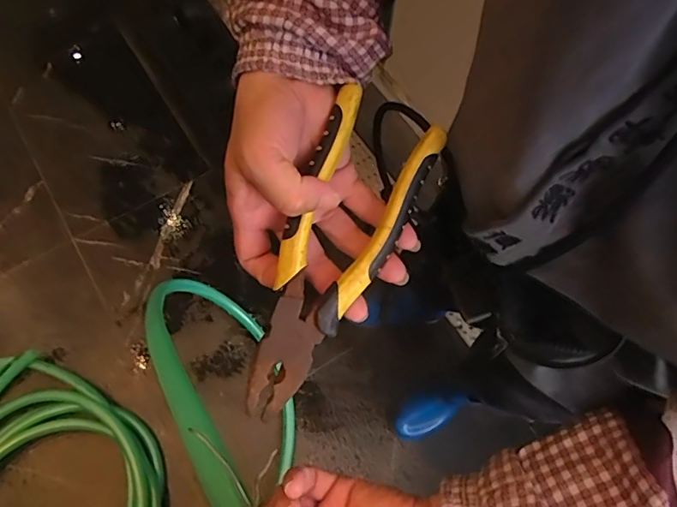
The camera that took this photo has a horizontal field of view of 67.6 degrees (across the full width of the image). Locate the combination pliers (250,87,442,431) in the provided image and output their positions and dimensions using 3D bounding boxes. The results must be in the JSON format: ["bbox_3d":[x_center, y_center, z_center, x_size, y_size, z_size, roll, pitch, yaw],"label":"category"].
[{"bbox_3d":[-0.009,0.004,0.281,0.057,0.018,0.182,28,94,12],"label":"combination pliers"}]

